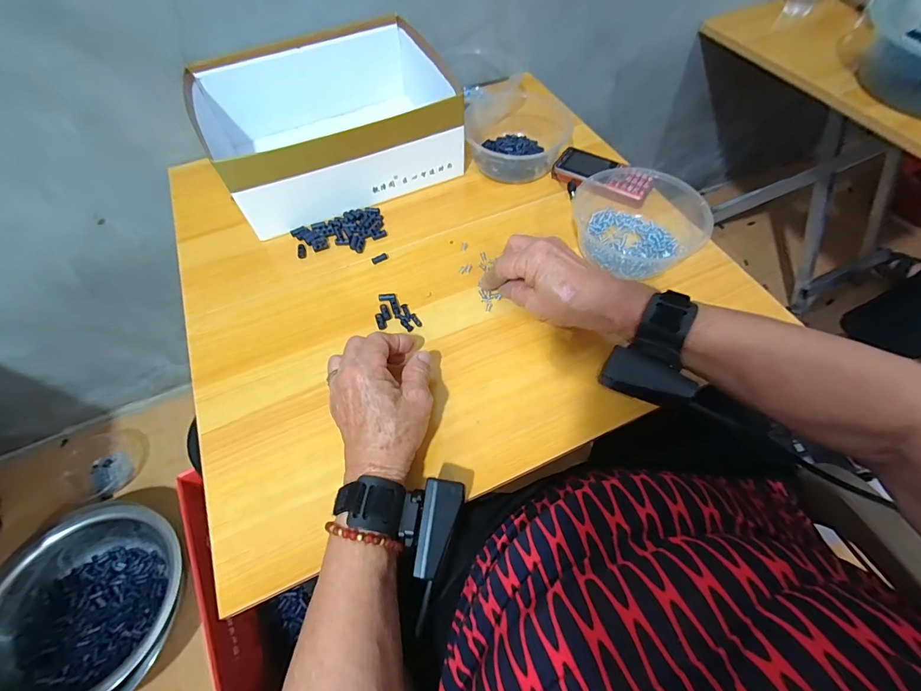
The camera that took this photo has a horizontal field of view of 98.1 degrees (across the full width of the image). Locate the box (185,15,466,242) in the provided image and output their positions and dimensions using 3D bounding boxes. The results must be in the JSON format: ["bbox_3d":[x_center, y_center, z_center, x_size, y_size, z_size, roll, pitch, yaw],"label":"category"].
[{"bbox_3d":[-0.177,-0.302,0.540,0.312,0.101,0.248,-23,62,-12],"label":"box"}]

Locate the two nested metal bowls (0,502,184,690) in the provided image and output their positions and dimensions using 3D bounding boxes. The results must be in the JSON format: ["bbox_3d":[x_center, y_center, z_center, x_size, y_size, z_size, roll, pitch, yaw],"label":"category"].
[{"bbox_3d":[-0.627,0.445,0.677,0.269,0.141,0.325,-23,62,-12],"label":"two nested metal bowls"}]

